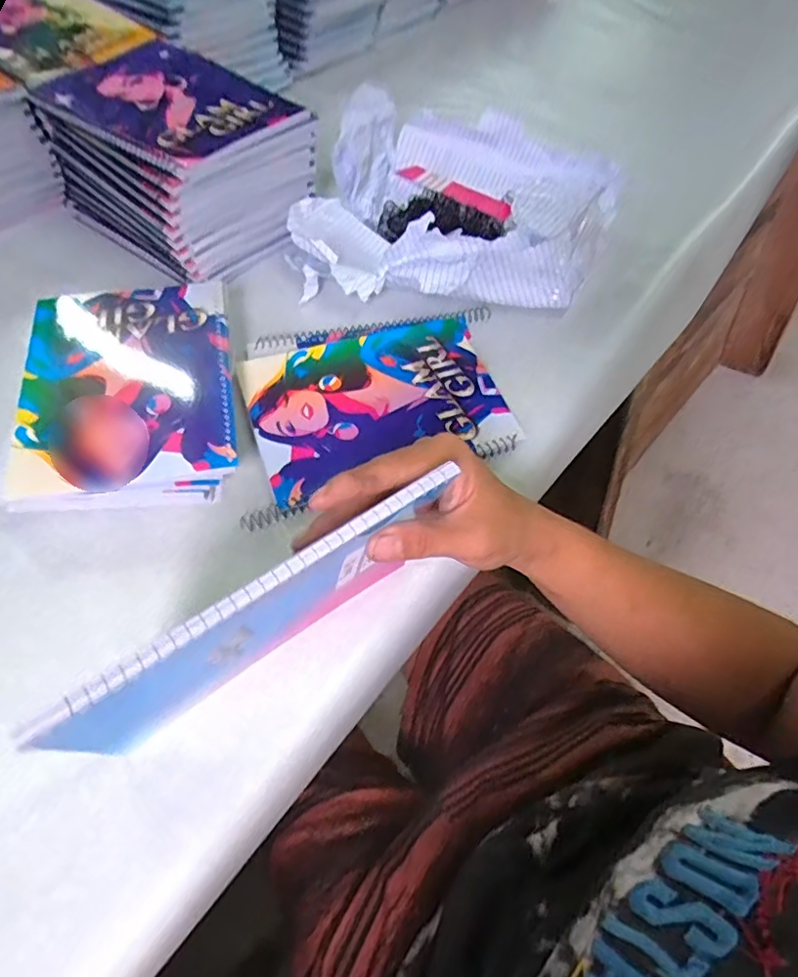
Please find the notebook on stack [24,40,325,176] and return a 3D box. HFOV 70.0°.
[{"bbox_3d":[-0.197,-0.344,0.501,0.202,0.010,0.152,36,61,16],"label":"notebook on stack"}]

